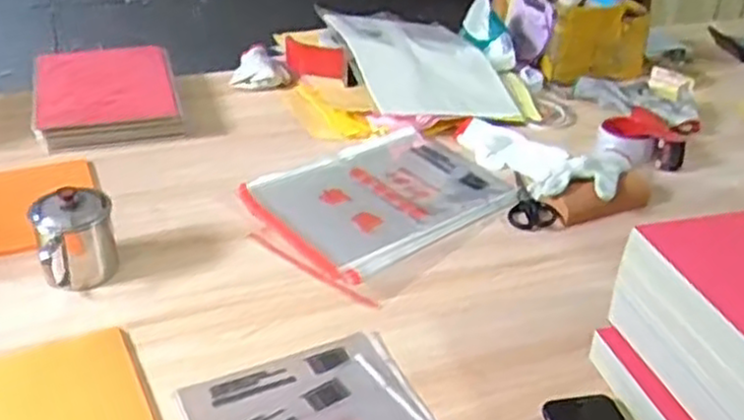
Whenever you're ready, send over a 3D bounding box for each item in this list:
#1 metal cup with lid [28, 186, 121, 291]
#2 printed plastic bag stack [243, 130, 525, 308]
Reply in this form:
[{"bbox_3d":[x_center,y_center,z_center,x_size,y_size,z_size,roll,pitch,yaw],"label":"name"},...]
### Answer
[{"bbox_3d":[-0.345,0.038,0.891,0.087,0.097,0.079,-16,37,-26],"label":"metal cup with lid"},{"bbox_3d":[0.024,-0.027,1.100,0.410,0.022,0.263,-27,43,-37],"label":"printed plastic bag stack"}]

